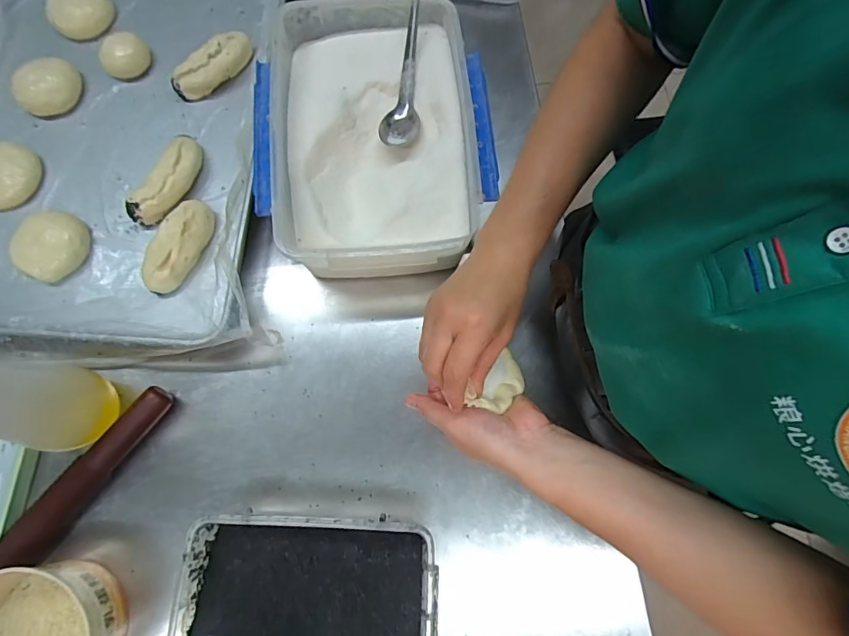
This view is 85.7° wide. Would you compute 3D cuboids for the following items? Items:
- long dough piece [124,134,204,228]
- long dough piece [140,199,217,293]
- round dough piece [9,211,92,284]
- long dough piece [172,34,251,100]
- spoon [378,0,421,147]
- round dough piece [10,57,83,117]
[{"bbox_3d":[-0.292,-0.158,0.529,0.044,0.031,0.117,27,76,6],"label":"long dough piece"},{"bbox_3d":[-0.272,-0.079,0.509,0.045,0.035,0.107,14,75,3],"label":"long dough piece"},{"bbox_3d":[-0.415,-0.080,0.511,0.066,0.028,0.075,21,75,4],"label":"round dough piece"},{"bbox_3d":[-0.262,-0.315,0.568,0.108,0.036,0.038,-37,79,-10],"label":"long dough piece"},{"bbox_3d":[-0.020,-0.274,0.509,0.040,0.027,0.165,6,92,0],"label":"spoon"},{"bbox_3d":[-0.470,-0.291,0.568,0.074,0.026,0.074,0,75,-1],"label":"round dough piece"}]

